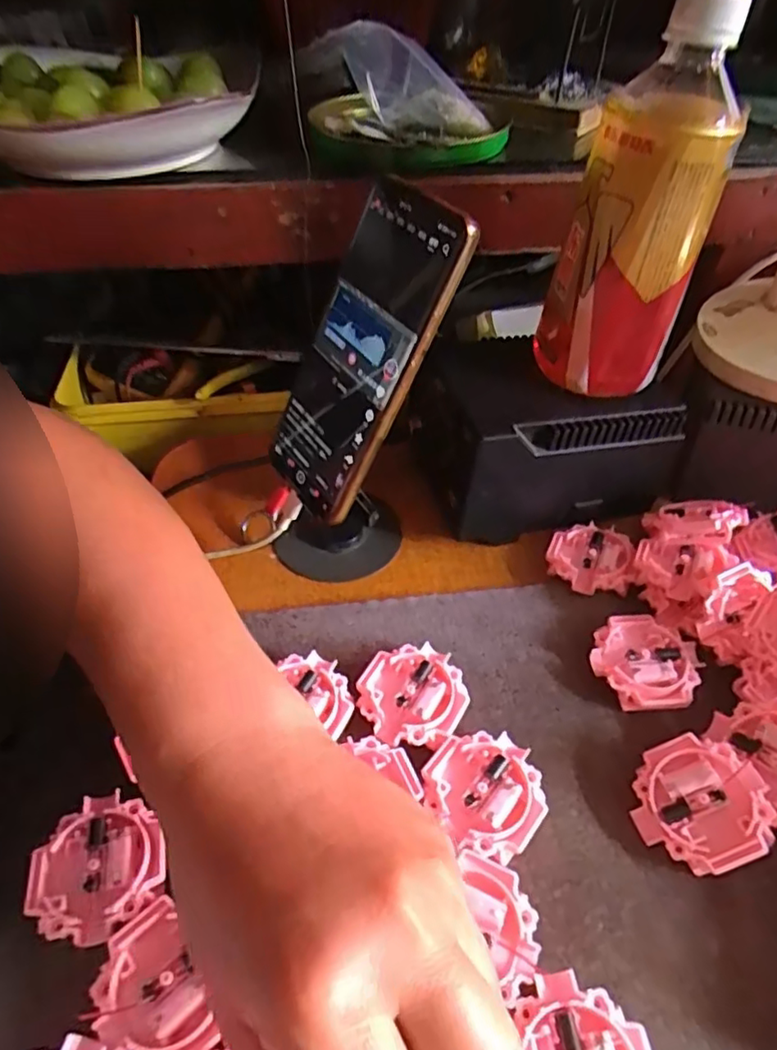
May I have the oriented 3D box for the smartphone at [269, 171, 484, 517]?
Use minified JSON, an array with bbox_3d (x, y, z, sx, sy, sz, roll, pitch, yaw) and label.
[{"bbox_3d":[-0.016,-0.084,0.319,0.009,0.164,0.071,0,39,-44],"label":"smartphone"}]

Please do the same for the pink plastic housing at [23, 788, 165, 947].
[{"bbox_3d":[-0.120,0.141,0.253,0.047,0.010,0.051,0,46,0],"label":"pink plastic housing"}]

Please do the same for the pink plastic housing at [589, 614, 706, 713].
[{"bbox_3d":[0.136,0.071,0.327,0.052,0.011,0.051,-5,46,-6],"label":"pink plastic housing"}]

